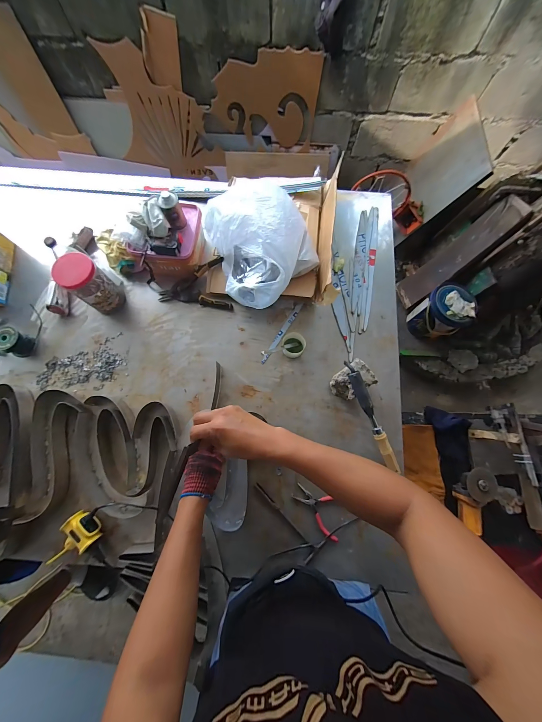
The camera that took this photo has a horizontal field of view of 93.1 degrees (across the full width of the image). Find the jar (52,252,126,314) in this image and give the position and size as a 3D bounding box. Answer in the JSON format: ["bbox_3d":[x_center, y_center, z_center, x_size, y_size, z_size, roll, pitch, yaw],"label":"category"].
[{"bbox_3d":[-0.508,-0.213,0.735,0.093,0.181,0.097,0,76,-1],"label":"jar"}]

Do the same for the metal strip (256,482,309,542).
[{"bbox_3d":[0.027,0.392,0.664,0.012,0.011,0.188,-43,80,-10],"label":"metal strip"}]

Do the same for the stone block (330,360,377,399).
[{"bbox_3d":[0.226,0.059,0.723,0.108,0.083,0.087,-38,80,-9],"label":"stone block"}]

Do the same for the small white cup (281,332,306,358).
[{"bbox_3d":[0.067,-0.048,0.765,0.068,0.057,0.074,0,76,-1],"label":"small white cup"}]

